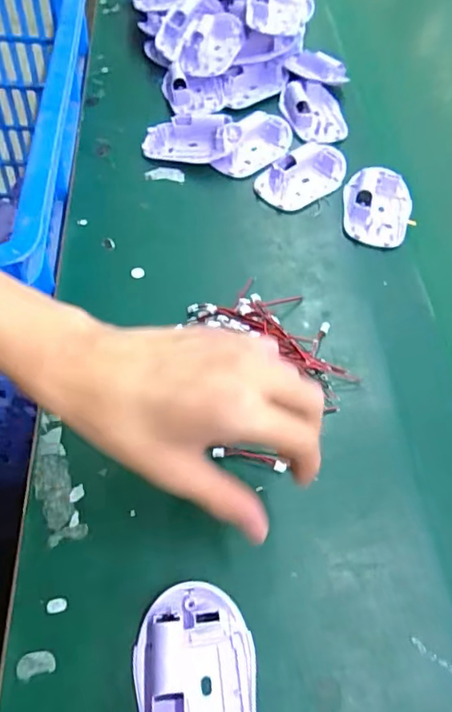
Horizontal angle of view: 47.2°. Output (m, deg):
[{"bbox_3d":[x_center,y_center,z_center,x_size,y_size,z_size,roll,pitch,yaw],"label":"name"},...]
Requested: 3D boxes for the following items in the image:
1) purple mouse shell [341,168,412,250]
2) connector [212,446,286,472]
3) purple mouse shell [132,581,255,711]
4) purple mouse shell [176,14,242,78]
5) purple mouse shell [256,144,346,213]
[{"bbox_3d":[0.140,-0.139,0.477,0.063,0.018,0.089,20,59,8],"label":"purple mouse shell"},{"bbox_3d":[0.016,0.068,0.342,0.046,0.004,0.009,12,58,3],"label":"connector"},{"bbox_3d":[-0.015,0.170,0.268,0.061,0.018,0.094,-7,59,-9],"label":"purple mouse shell"},{"bbox_3d":[-0.014,-0.336,0.563,0.054,0.020,0.085,24,78,-1],"label":"purple mouse shell"},{"bbox_3d":[0.073,-0.172,0.491,0.094,0.018,0.050,-30,65,-21],"label":"purple mouse shell"}]

